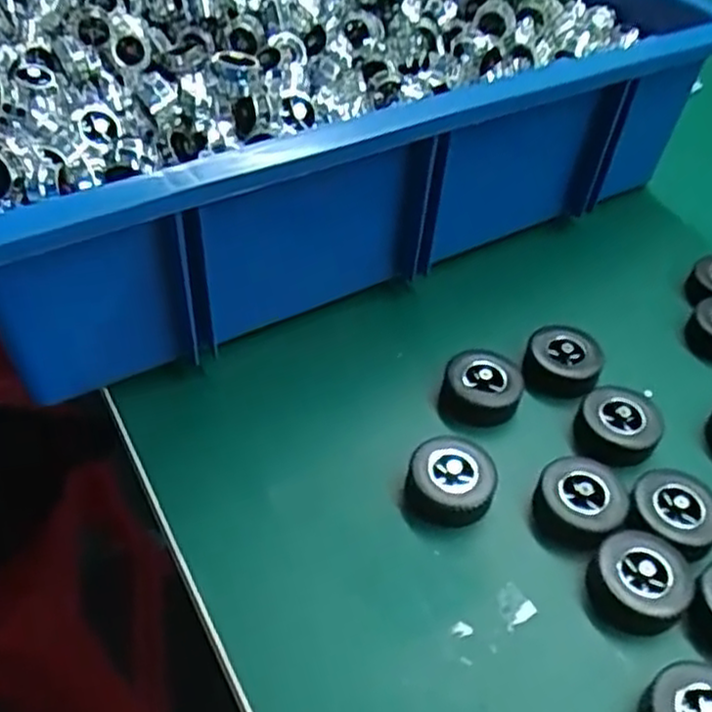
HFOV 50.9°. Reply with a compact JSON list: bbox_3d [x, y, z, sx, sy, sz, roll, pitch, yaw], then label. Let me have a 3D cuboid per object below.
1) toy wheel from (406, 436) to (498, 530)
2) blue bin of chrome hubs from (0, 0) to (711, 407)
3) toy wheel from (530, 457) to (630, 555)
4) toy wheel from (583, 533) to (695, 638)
[{"bbox_3d":[0.042,0.055,0.330,0.036,0.020,0.038,3,45,-3],"label":"toy wheel"},{"bbox_3d":[-0.062,-0.196,0.492,0.446,0.109,0.394,-24,52,-27],"label":"blue bin of chrome hubs"},{"bbox_3d":[0.098,0.065,0.328,0.036,0.018,0.039,3,45,-3],"label":"toy wheel"},{"bbox_3d":[0.115,0.091,0.303,0.037,0.019,0.034,3,45,-3],"label":"toy wheel"}]

